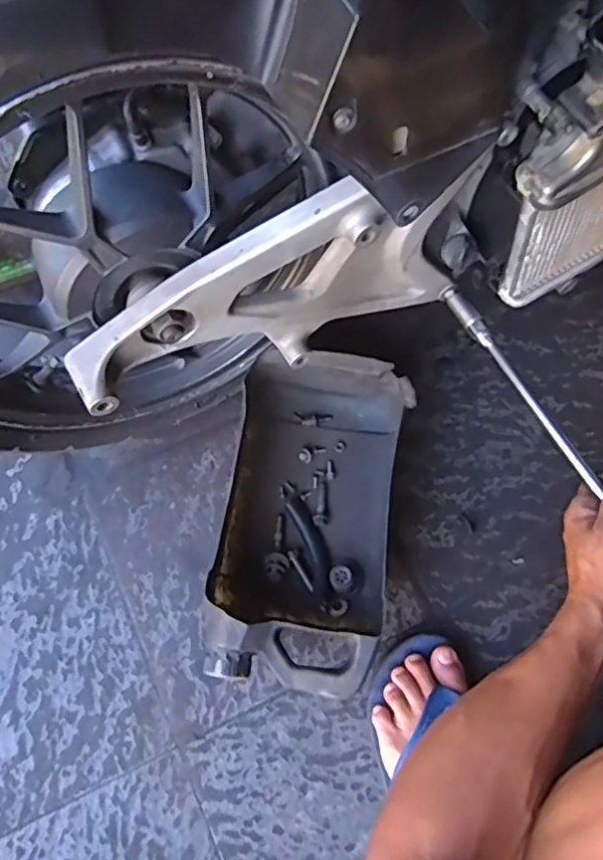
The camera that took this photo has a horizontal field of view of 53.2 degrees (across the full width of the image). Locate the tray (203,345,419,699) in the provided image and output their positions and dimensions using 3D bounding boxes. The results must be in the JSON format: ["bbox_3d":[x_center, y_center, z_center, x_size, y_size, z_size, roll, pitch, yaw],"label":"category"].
[{"bbox_3d":[0.005,0.092,0.641,0.179,0.096,0.330,8,71,3],"label":"tray"}]

